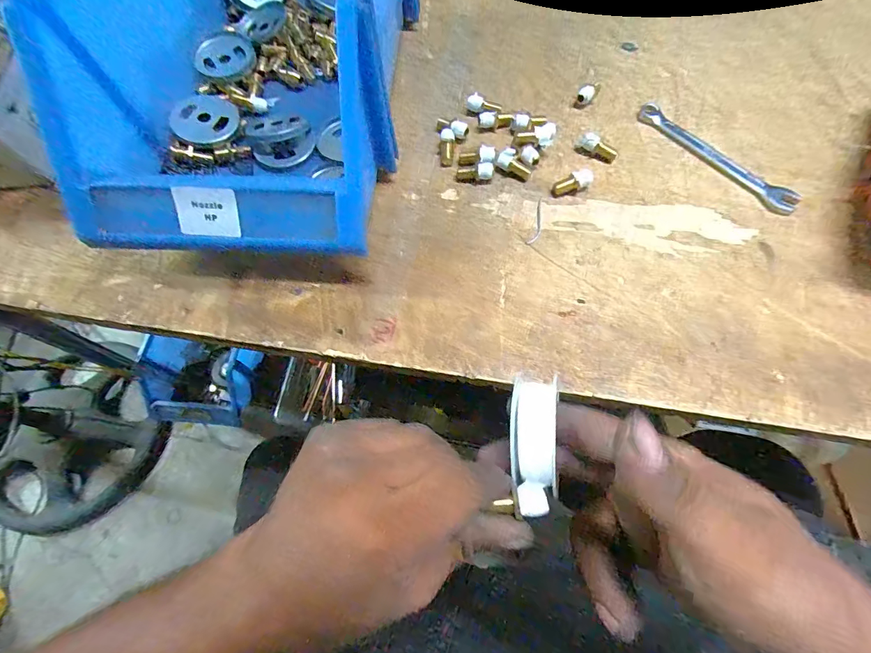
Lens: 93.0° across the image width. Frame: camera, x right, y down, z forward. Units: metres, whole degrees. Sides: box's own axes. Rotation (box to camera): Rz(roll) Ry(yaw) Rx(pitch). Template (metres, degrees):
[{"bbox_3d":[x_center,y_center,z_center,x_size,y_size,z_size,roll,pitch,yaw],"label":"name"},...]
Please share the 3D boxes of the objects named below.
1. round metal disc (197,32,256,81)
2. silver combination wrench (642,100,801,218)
[{"bbox_3d":[-0.179,-0.237,0.359,0.043,0.008,0.051,15,75,-7],"label":"round metal disc"},{"bbox_3d":[0.212,-0.132,0.317,0.020,0.006,0.135,-37,68,-13],"label":"silver combination wrench"}]

